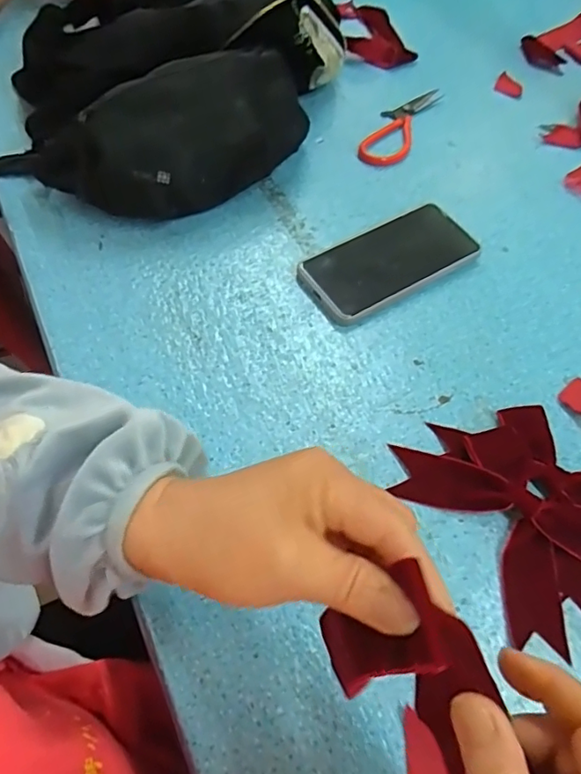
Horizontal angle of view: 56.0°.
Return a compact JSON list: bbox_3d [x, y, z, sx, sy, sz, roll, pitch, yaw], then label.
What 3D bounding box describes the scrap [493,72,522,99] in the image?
[{"bbox_3d":[0.270,-0.371,0.671,0.035,0.010,0.027,25,61,11],"label":"scrap"}]

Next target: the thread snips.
[{"bbox_3d":[0.126,-0.301,0.620,0.049,0.007,0.157,26,62,11],"label":"thread snips"}]

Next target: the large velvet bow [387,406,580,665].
[{"bbox_3d":[0.165,0.082,0.387,0.129,0.023,0.158,-32,66,-20],"label":"large velvet bow"}]

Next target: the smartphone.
[{"bbox_3d":[0.089,-0.116,0.503,0.159,0.017,0.081,-26,65,-17],"label":"smartphone"}]

